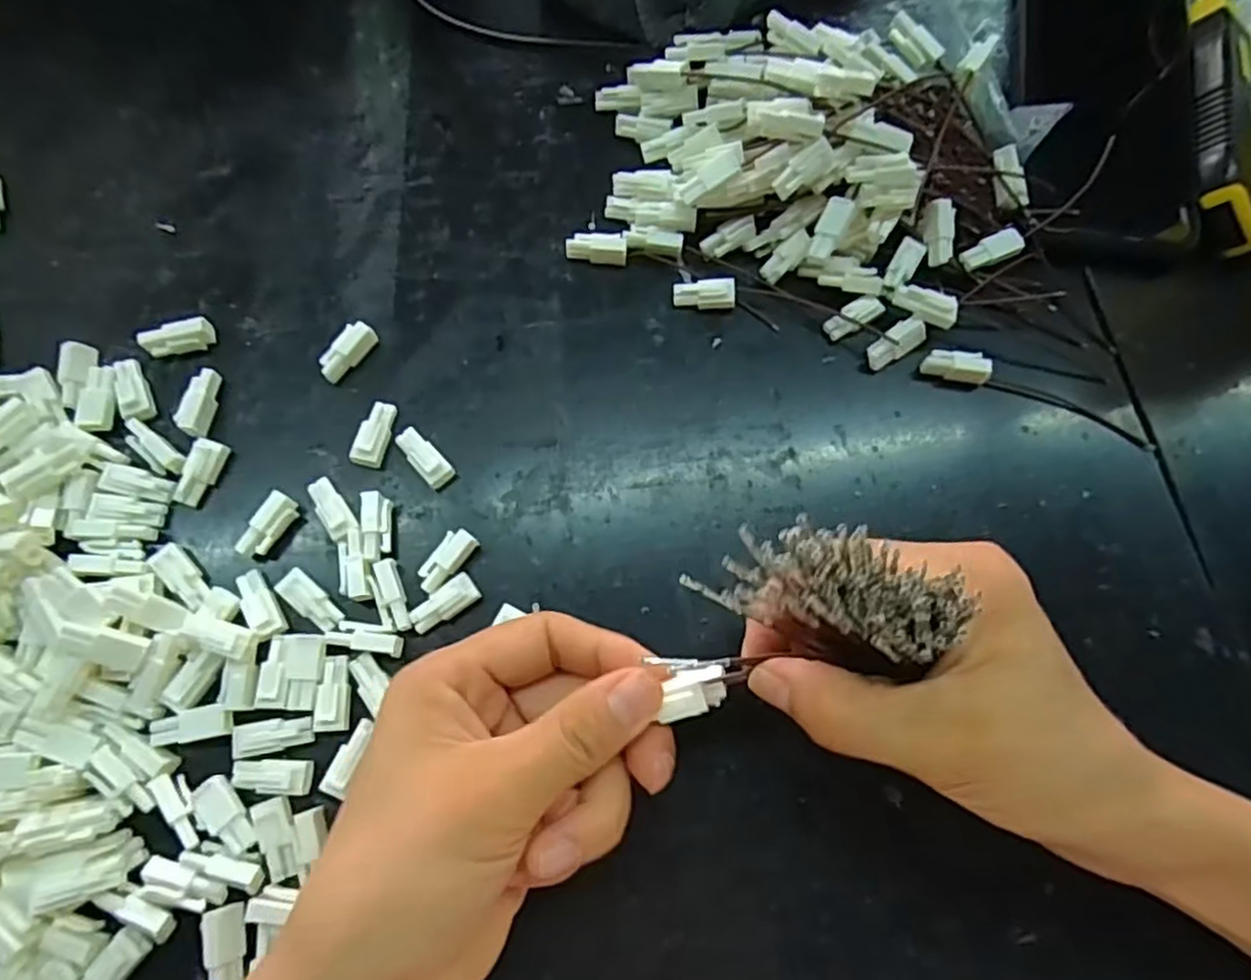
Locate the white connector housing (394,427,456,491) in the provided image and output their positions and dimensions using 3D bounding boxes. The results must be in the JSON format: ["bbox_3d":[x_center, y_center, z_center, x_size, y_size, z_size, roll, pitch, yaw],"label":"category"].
[{"bbox_3d":[-0.076,-0.013,0.273,0.011,0.010,0.026,-42,79,-13],"label":"white connector housing"}]

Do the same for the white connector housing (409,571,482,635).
[{"bbox_3d":[-0.064,0.039,0.254,0.025,0.004,0.011,-36,77,-12],"label":"white connector housing"}]

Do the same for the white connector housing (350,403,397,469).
[{"bbox_3d":[-0.096,-0.021,0.275,0.011,0.010,0.026,7,72,0],"label":"white connector housing"}]

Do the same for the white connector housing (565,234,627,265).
[{"bbox_3d":[-0.012,-0.101,0.302,0.025,0.010,0.010,4,72,-1],"label":"white connector housing"}]

